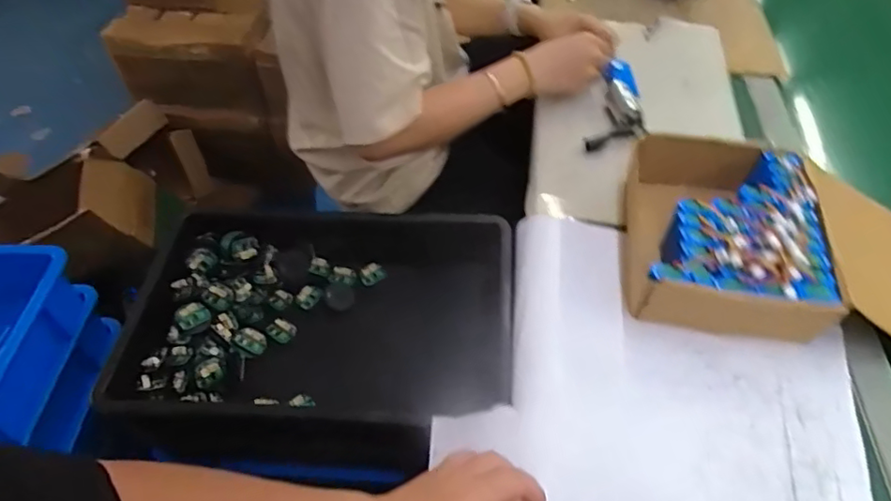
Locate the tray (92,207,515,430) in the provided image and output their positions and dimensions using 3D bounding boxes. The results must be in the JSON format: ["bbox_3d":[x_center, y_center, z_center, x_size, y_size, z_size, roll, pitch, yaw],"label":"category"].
[{"bbox_3d":[-0.137,0.082,0.664,0.411,0.113,0.272,2,50,1],"label":"tray"}]

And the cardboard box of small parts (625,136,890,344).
[{"bbox_3d":[0.389,-0.014,0.600,0.379,0.089,0.236,7,51,7],"label":"cardboard box of small parts"}]

